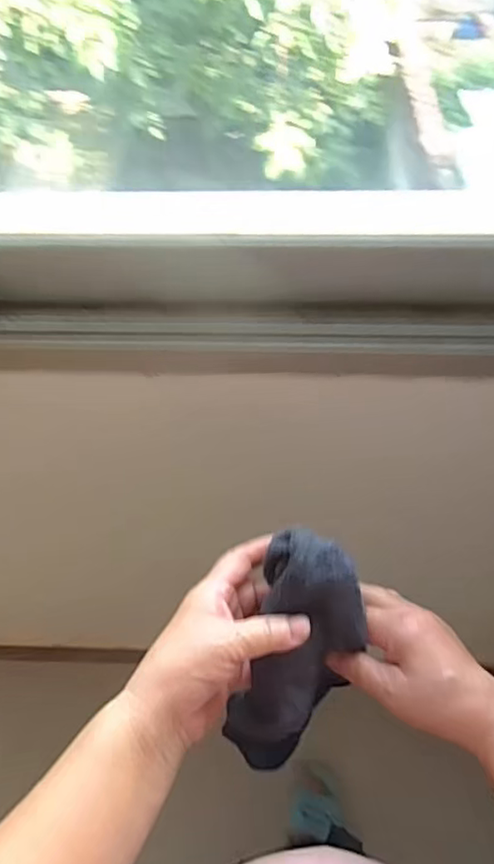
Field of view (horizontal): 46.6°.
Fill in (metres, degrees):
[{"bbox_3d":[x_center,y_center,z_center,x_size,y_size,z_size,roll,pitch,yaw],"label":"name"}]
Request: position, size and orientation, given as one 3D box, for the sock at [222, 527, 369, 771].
[{"bbox_3d":[0.033,0.143,0.367,0.065,0.037,0.156,16,100,14],"label":"sock"}]

